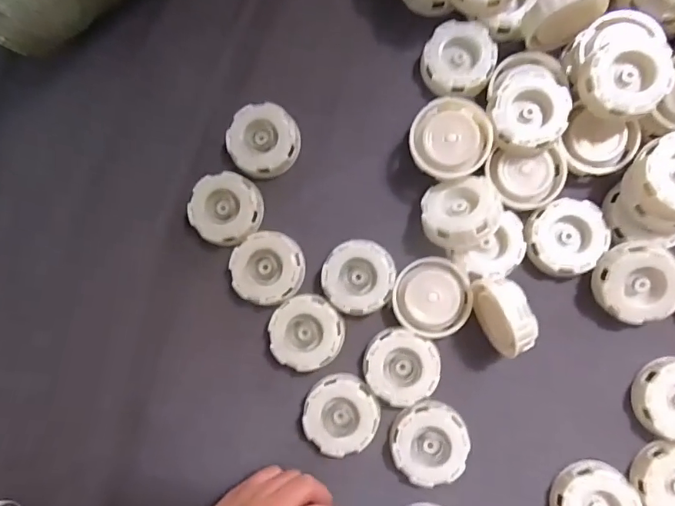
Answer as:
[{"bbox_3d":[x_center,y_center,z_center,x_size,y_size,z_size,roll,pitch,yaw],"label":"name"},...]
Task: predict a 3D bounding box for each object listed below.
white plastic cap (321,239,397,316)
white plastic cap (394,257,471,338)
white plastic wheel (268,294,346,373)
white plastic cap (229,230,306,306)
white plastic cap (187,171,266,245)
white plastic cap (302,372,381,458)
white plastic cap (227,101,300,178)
[{"bbox_3d":[0.019,0.022,0.433,0.061,0.021,0.061,3,85,8],"label":"white plastic cap"},{"bbox_3d":[0.080,0.038,0.422,0.063,0.015,0.065,-1,85,7],"label":"white plastic cap"},{"bbox_3d":[-0.027,0.070,0.434,0.063,0.022,0.062,-1,85,7],"label":"white plastic wheel"},{"bbox_3d":[-0.062,0.014,0.443,0.063,0.023,0.062,-1,85,7],"label":"white plastic cap"},{"bbox_3d":[-0.103,-0.041,0.448,0.065,0.021,0.063,-1,85,7],"label":"white plastic cap"},{"bbox_3d":[0.004,0.138,0.423,0.062,0.021,0.066,-1,85,7],"label":"white plastic cap"},{"bbox_3d":[-0.067,-0.102,0.453,0.062,0.023,0.066,-1,85,7],"label":"white plastic cap"}]

